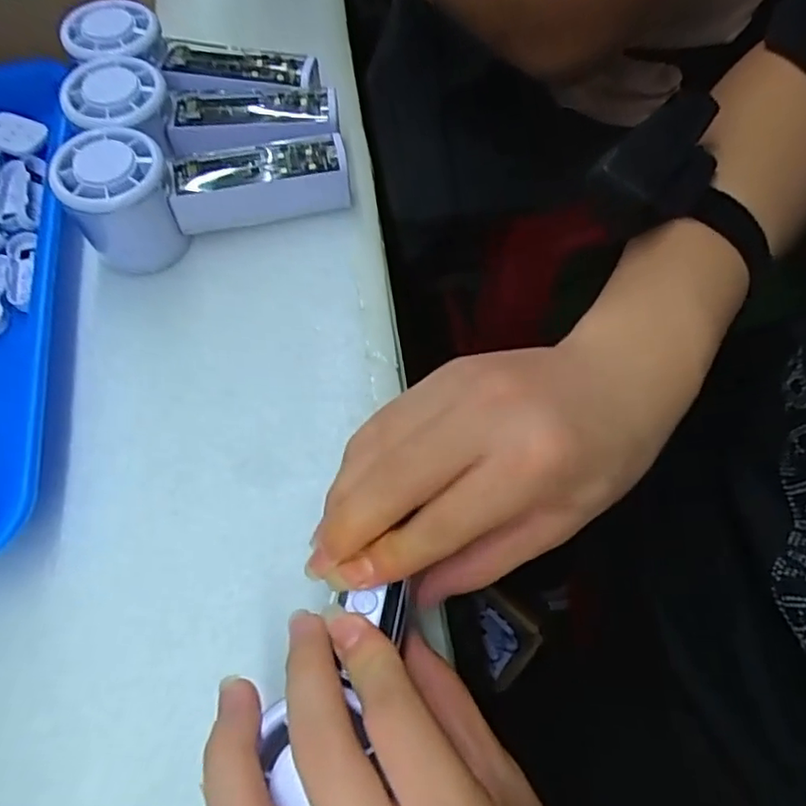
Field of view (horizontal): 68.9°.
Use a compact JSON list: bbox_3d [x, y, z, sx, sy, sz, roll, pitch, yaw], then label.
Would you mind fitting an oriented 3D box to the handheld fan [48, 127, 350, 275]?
[{"bbox_3d":[-0.110,-0.127,0.337,0.151,0.058,0.051,-17,65,-6],"label":"handheld fan"}]

